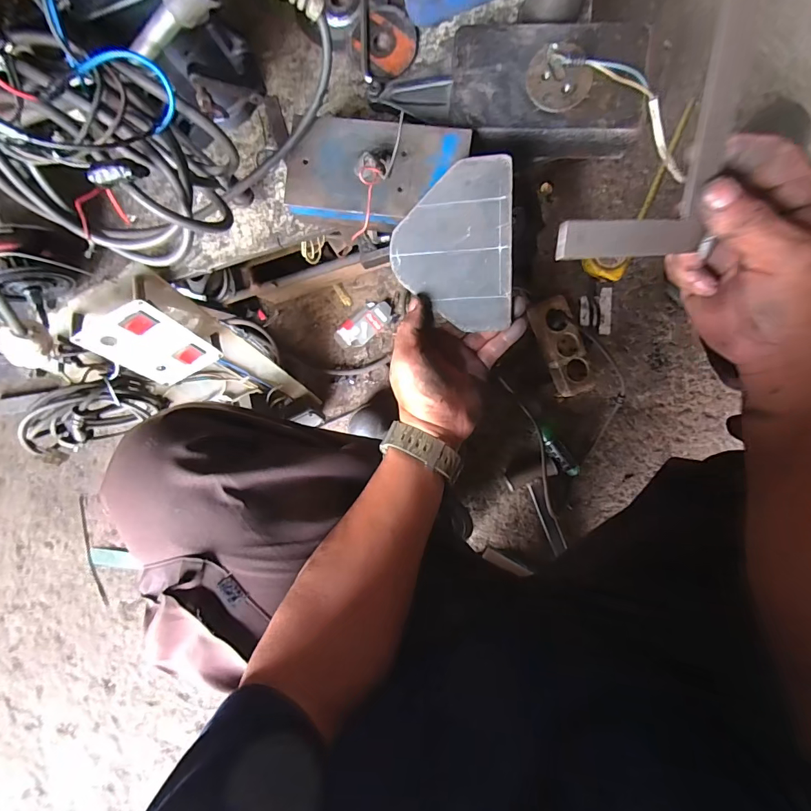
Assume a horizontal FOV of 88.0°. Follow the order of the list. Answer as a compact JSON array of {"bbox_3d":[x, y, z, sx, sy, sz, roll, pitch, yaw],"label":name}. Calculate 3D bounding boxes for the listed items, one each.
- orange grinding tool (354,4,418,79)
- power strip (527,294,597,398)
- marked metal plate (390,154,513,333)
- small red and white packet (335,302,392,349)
[{"bbox_3d":[-0.019,-0.356,0.415,0.062,0.013,0.060,-41,89,6],"label":"orange grinding tool"},{"bbox_3d":[0.260,-0.096,0.693,0.065,0.042,0.162,-21,91,6],"label":"power strip"},{"bbox_3d":[0.041,-0.137,0.372,0.102,0.004,0.137,-1,106,9],"label":"marked metal plate"},{"bbox_3d":[-0.074,-0.141,0.737,0.108,0.015,0.051,-37,89,6],"label":"small red and white packet"}]

